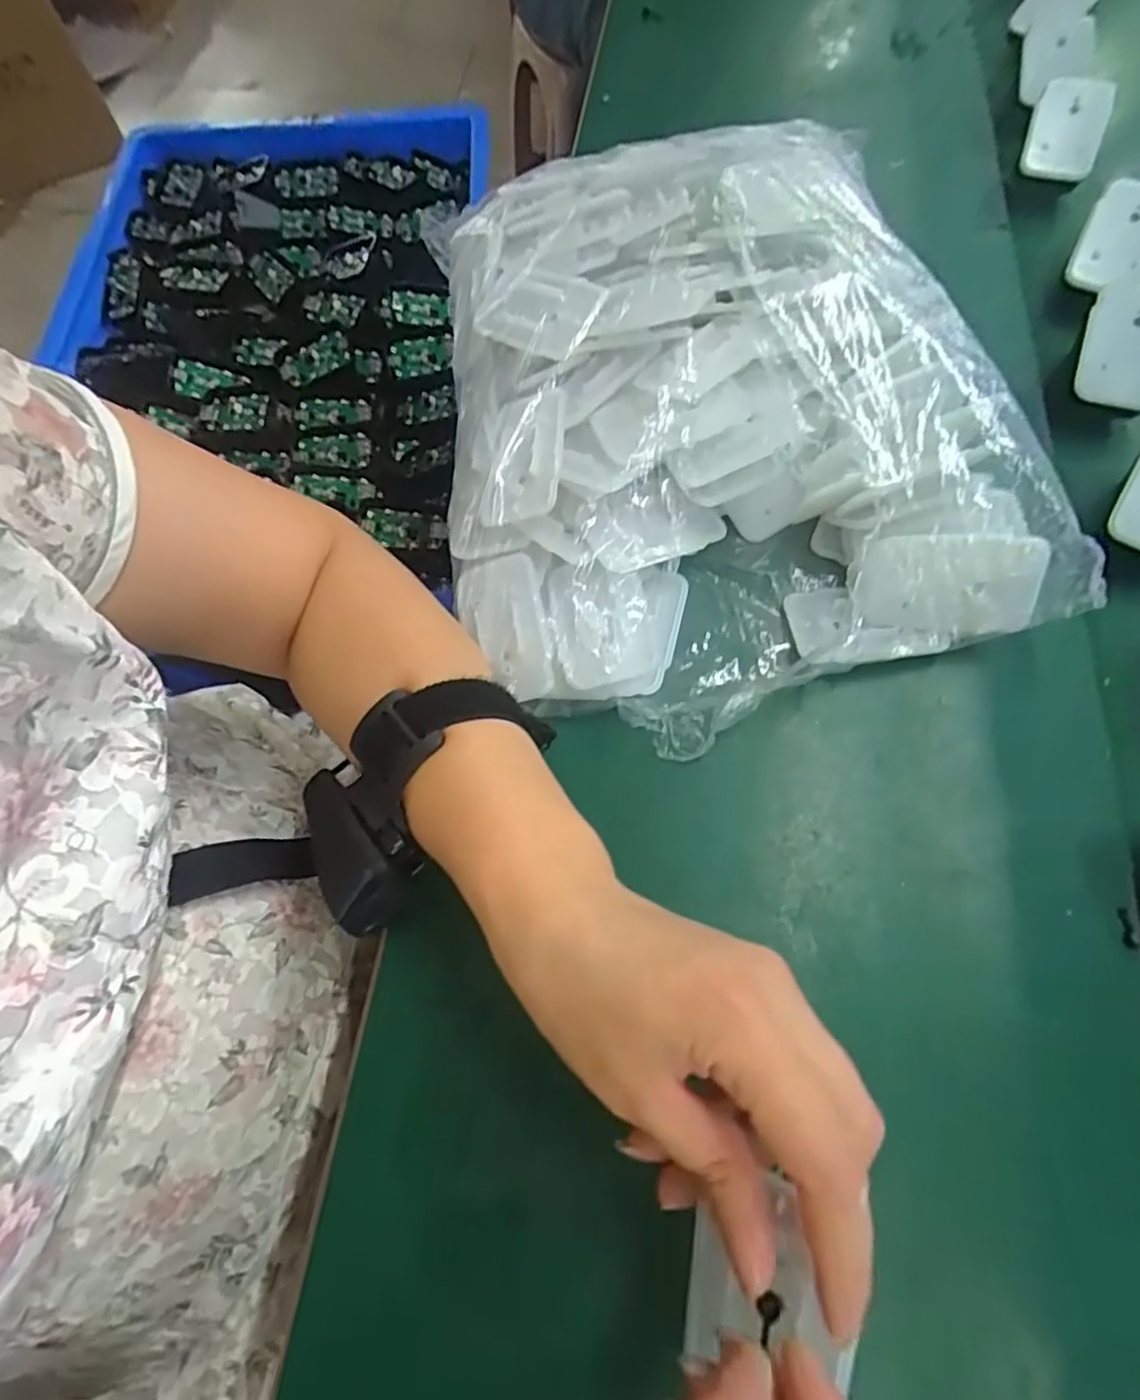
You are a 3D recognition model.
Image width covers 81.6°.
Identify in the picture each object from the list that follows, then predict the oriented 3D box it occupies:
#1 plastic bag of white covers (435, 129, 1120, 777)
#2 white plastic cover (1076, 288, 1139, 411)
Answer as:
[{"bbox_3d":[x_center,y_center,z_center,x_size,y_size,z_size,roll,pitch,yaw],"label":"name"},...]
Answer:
[{"bbox_3d":[0.046,-0.148,0.315,0.242,0.093,0.329,-17,67,-5],"label":"plastic bag of white covers"},{"bbox_3d":[0.295,-0.185,0.347,0.041,0.012,0.058,14,103,14],"label":"white plastic cover"}]

